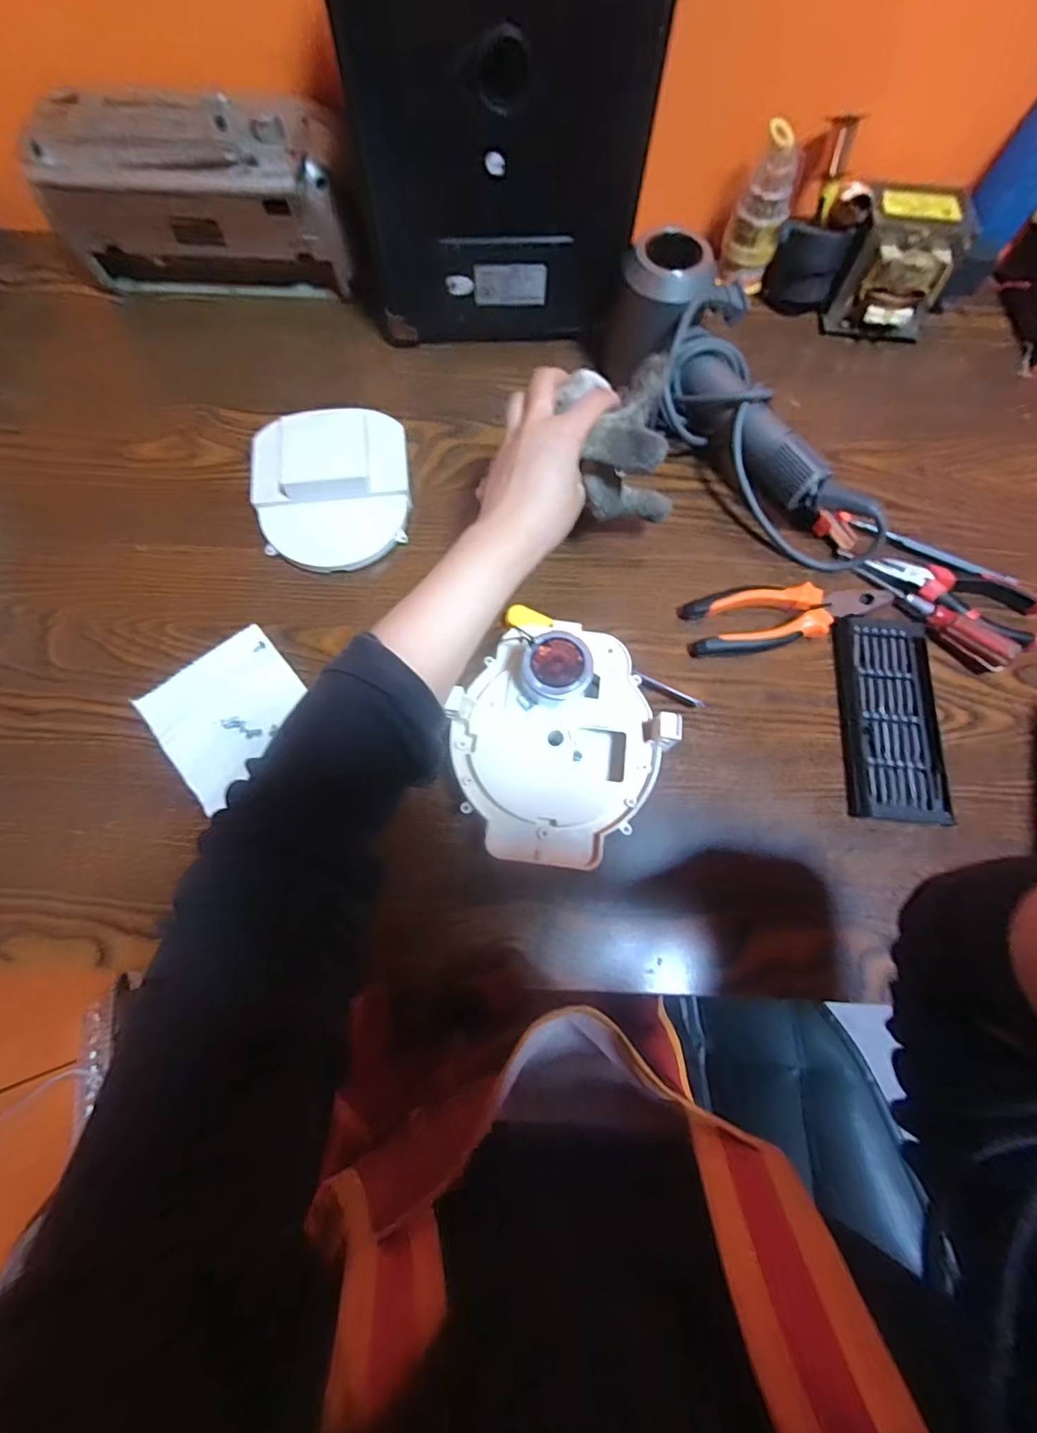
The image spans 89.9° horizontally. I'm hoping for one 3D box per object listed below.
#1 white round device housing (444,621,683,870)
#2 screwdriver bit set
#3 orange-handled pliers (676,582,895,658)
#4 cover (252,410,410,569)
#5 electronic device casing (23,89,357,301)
[{"bbox_3d":[0.027,0.014,0.355,0.136,0.069,0.163,28,74,7],"label":"white round device housing"},{"bbox_3d":[0.279,-0.005,0.389,0.067,0.011,0.164,6,73,0],"label":"screwdriver bit set"},{"bbox_3d":[0.213,-0.080,0.409,0.159,0.014,0.052,-6,73,-3],"label":"orange-handled pliers"},{"bbox_3d":[-0.154,-0.184,0.424,0.127,0.040,0.127,-5,73,-3],"label":"cover"},{"bbox_3d":[-0.269,-0.443,0.457,0.245,0.119,0.076,2,73,-1],"label":"electronic device casing"}]

